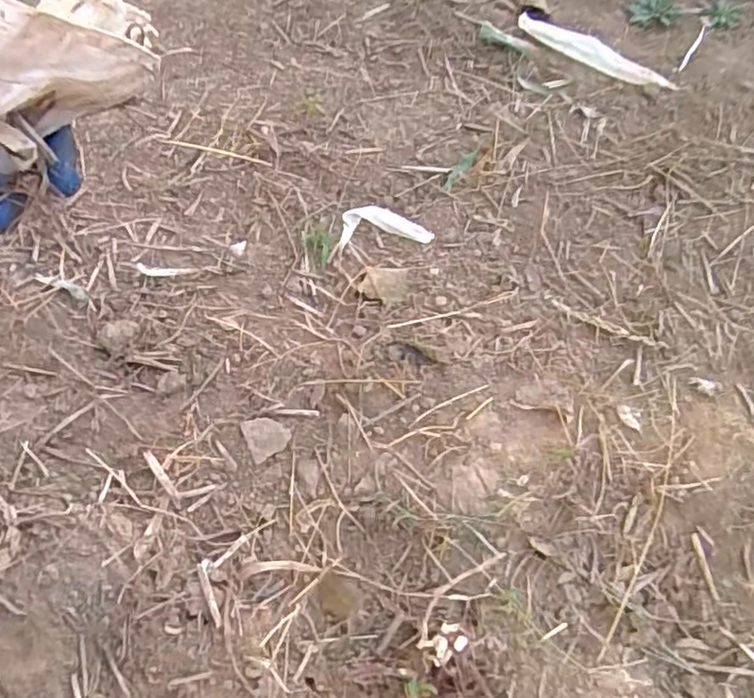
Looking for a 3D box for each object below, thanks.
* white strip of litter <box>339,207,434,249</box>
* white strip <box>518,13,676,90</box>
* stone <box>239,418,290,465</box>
[{"bbox_3d":[0.008,-0.128,0.626,0.093,0.014,0.048,-4,63,-4],"label":"white strip of litter"},{"bbox_3d":[0.257,-0.350,0.731,0.193,0.025,0.032,24,64,10],"label":"white strip"},{"bbox_3d":[-0.090,0.071,0.503,0.034,0.004,0.035,-22,66,-13],"label":"stone"}]

